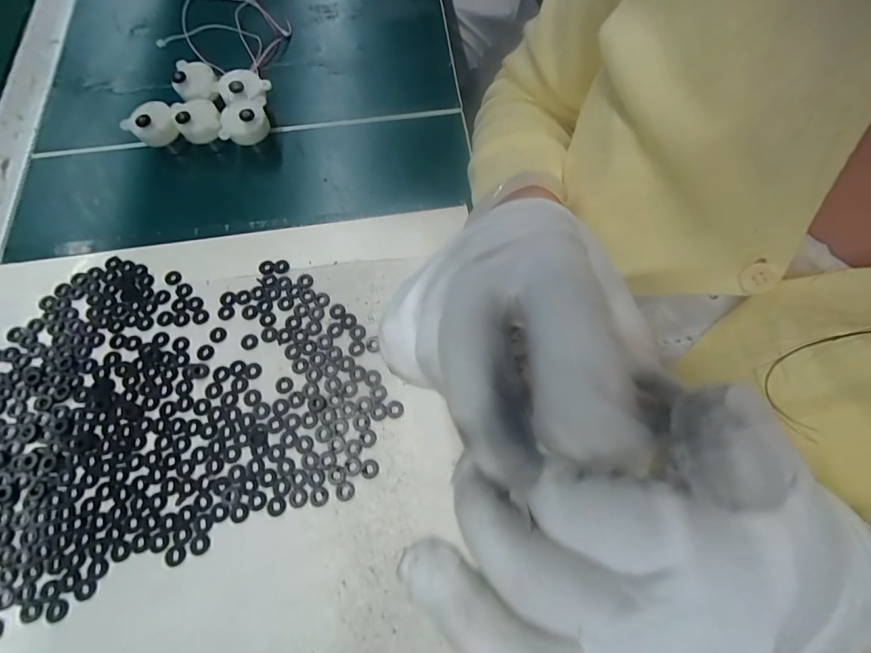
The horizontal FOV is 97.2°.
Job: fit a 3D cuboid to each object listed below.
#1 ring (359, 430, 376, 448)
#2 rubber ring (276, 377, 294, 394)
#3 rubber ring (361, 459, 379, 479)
[{"bbox_3d":[-0.041,0.067,0.228,0.010,0.004,0.010,0,70,0],"label":"ring"},{"bbox_3d":[-0.095,0.036,0.240,0.011,0.004,0.010,0,70,0],"label":"rubber ring"},{"bbox_3d":[-0.038,0.083,0.223,0.010,0.004,0.010,0,70,0],"label":"rubber ring"}]

